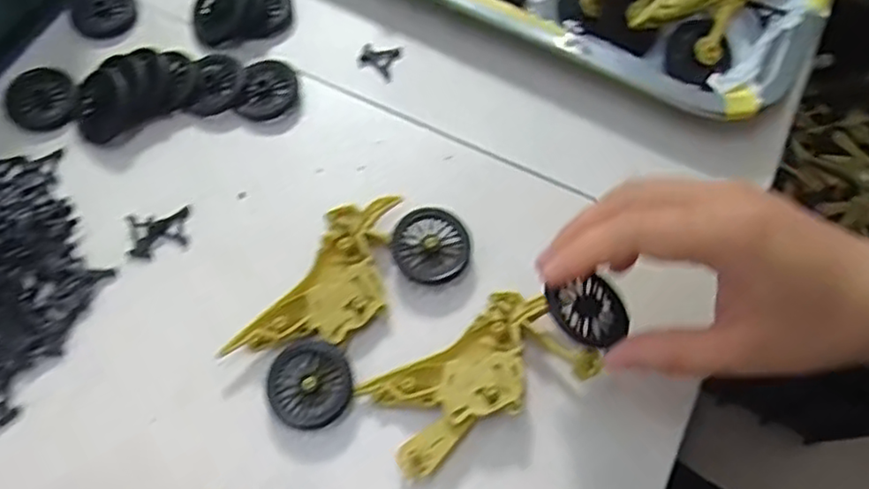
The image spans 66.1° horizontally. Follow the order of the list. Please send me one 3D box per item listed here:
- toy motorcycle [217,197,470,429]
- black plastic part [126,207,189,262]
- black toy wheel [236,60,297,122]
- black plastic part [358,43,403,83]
[{"bbox_3d":[-0.038,0.023,0.309,0.059,0.014,0.114,37,70,15],"label":"toy motorcycle"},{"bbox_3d":[-0.134,-0.006,0.325,0.029,0.004,0.023,-14,66,-7],"label":"black plastic part"},{"bbox_3d":[-0.089,-0.082,0.357,0.029,0.008,0.034,12,66,5],"label":"black toy wheel"},{"bbox_3d":[-0.031,-0.102,0.370,0.022,0.004,0.021,12,66,5],"label":"black plastic part"}]

